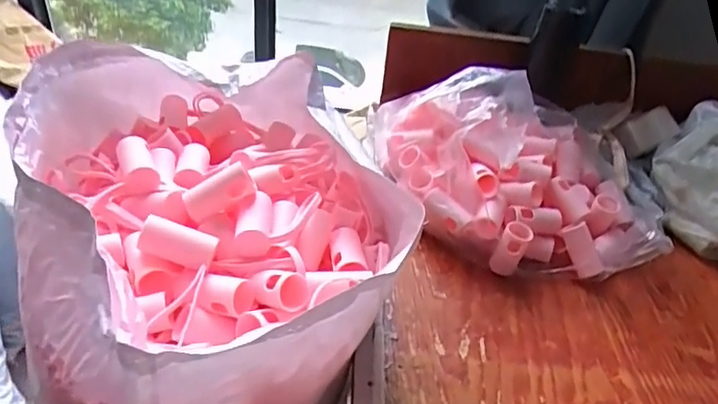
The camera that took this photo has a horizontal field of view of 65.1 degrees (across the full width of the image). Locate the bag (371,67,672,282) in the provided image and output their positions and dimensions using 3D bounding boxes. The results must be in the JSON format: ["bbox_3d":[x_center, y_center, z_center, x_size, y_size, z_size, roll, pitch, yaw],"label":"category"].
[{"bbox_3d":[0.185,-0.047,0.705,0.329,0.176,0.233,11,40,3],"label":"bag"}]

